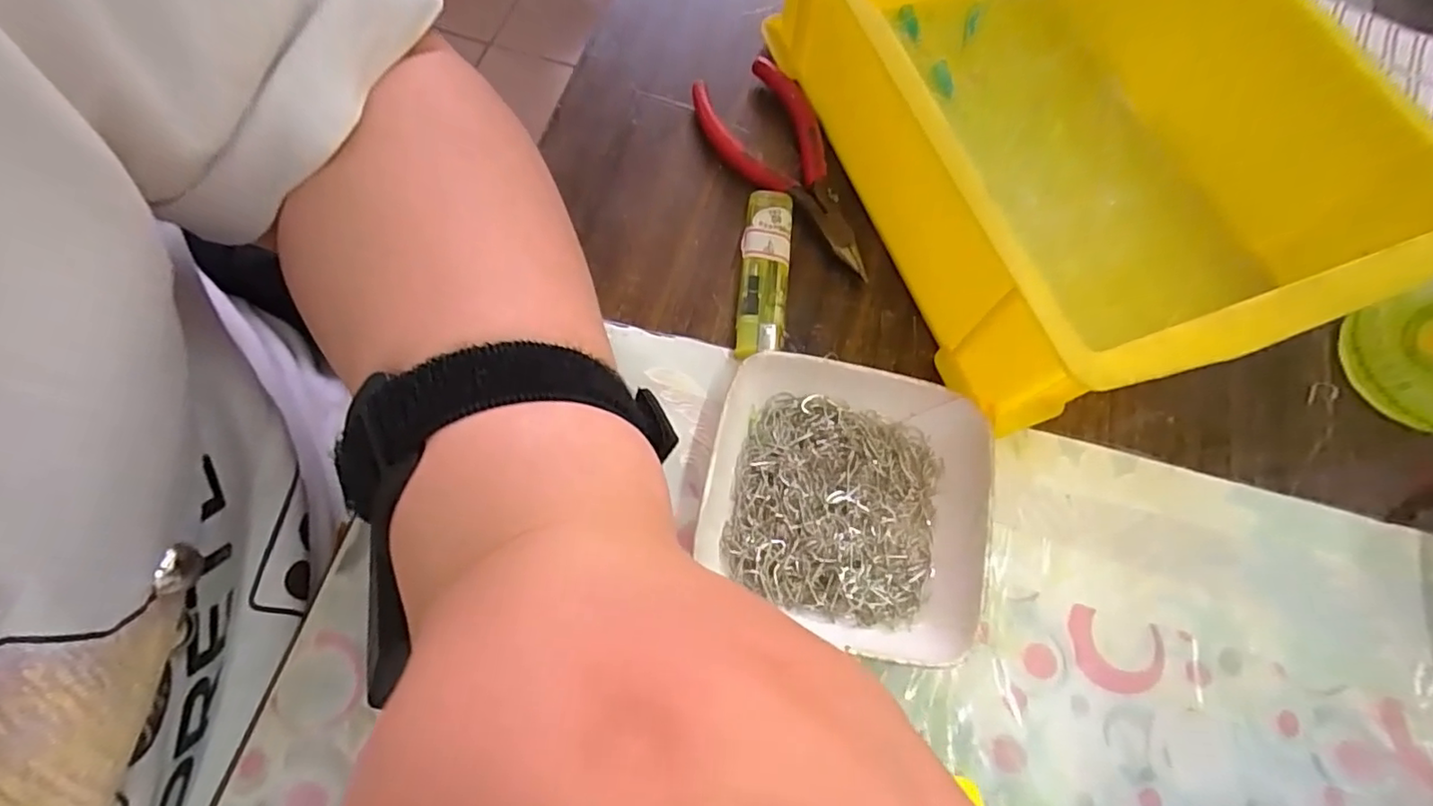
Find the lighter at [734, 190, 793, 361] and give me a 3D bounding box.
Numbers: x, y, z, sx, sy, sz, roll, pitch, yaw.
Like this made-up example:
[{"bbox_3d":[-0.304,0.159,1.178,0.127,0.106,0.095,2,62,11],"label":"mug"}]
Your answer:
[{"bbox_3d":[0.020,-0.055,0.258,0.020,0.012,0.077,6,70,0],"label":"lighter"}]

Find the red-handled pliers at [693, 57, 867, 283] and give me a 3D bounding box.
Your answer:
[{"bbox_3d":[0.031,-0.104,0.277,0.048,0.015,0.116,-22,72,-10],"label":"red-handled pliers"}]

